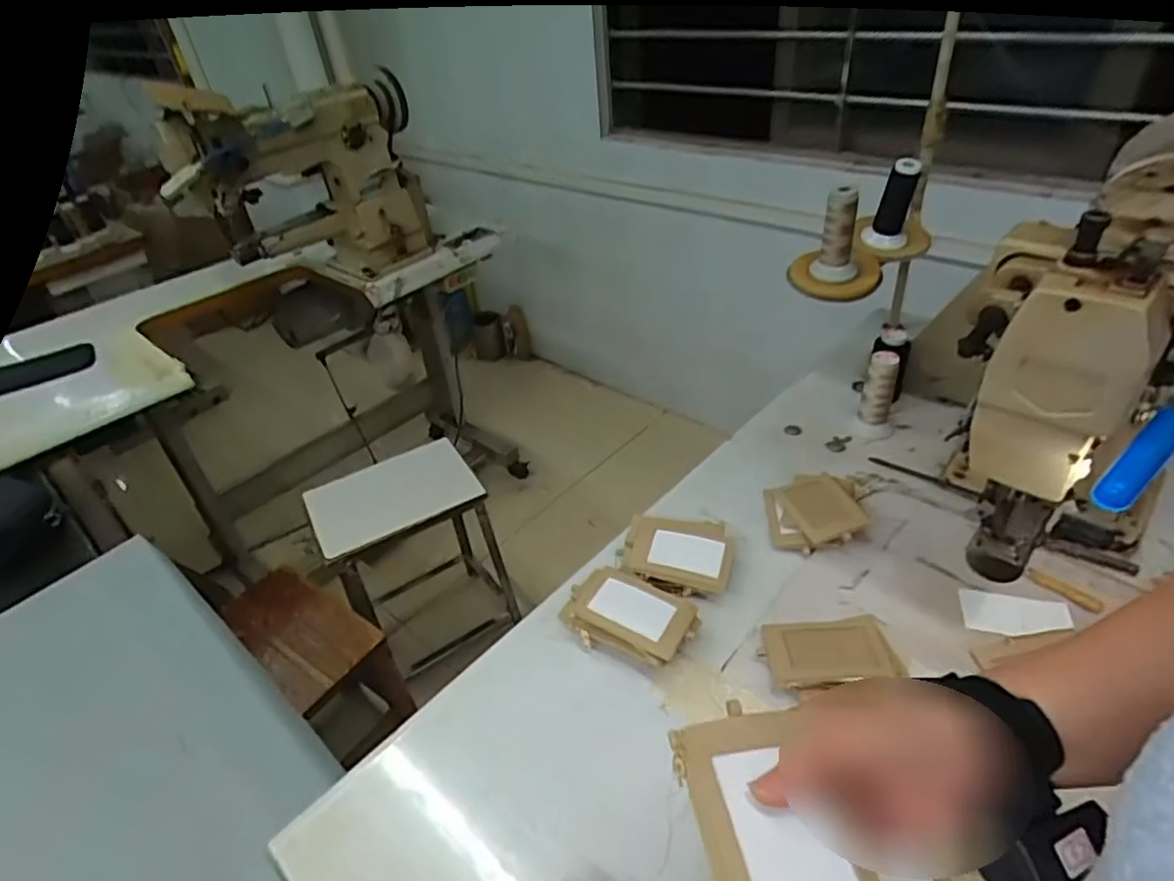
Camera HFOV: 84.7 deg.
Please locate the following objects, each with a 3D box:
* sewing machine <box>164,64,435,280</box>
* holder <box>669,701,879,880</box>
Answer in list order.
[{"bbox_3d":[-0.546,-0.482,1.246,0.422,0.357,0.193,-23,41,-20],"label":"sewing machine"},{"bbox_3d":[0.088,0.183,0.305,0.067,0.013,0.109,-13,39,-7],"label":"holder"}]

